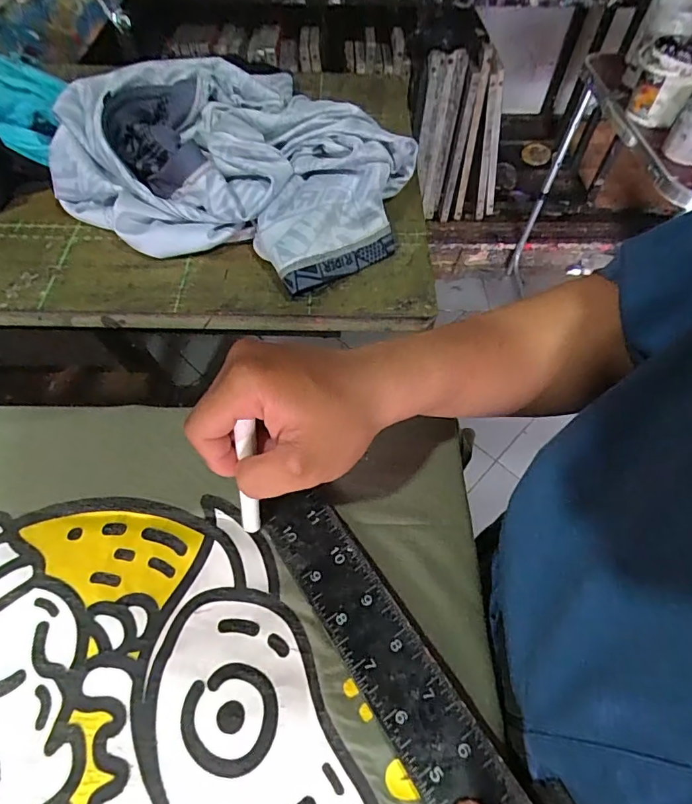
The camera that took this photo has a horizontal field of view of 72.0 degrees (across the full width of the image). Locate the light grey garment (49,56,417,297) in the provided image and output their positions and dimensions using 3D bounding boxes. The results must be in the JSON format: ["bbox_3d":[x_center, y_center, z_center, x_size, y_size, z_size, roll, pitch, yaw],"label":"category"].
[{"bbox_3d":[-0.094,-0.205,0.405,0.284,0.061,0.200,16,59,8],"label":"light grey garment"}]

